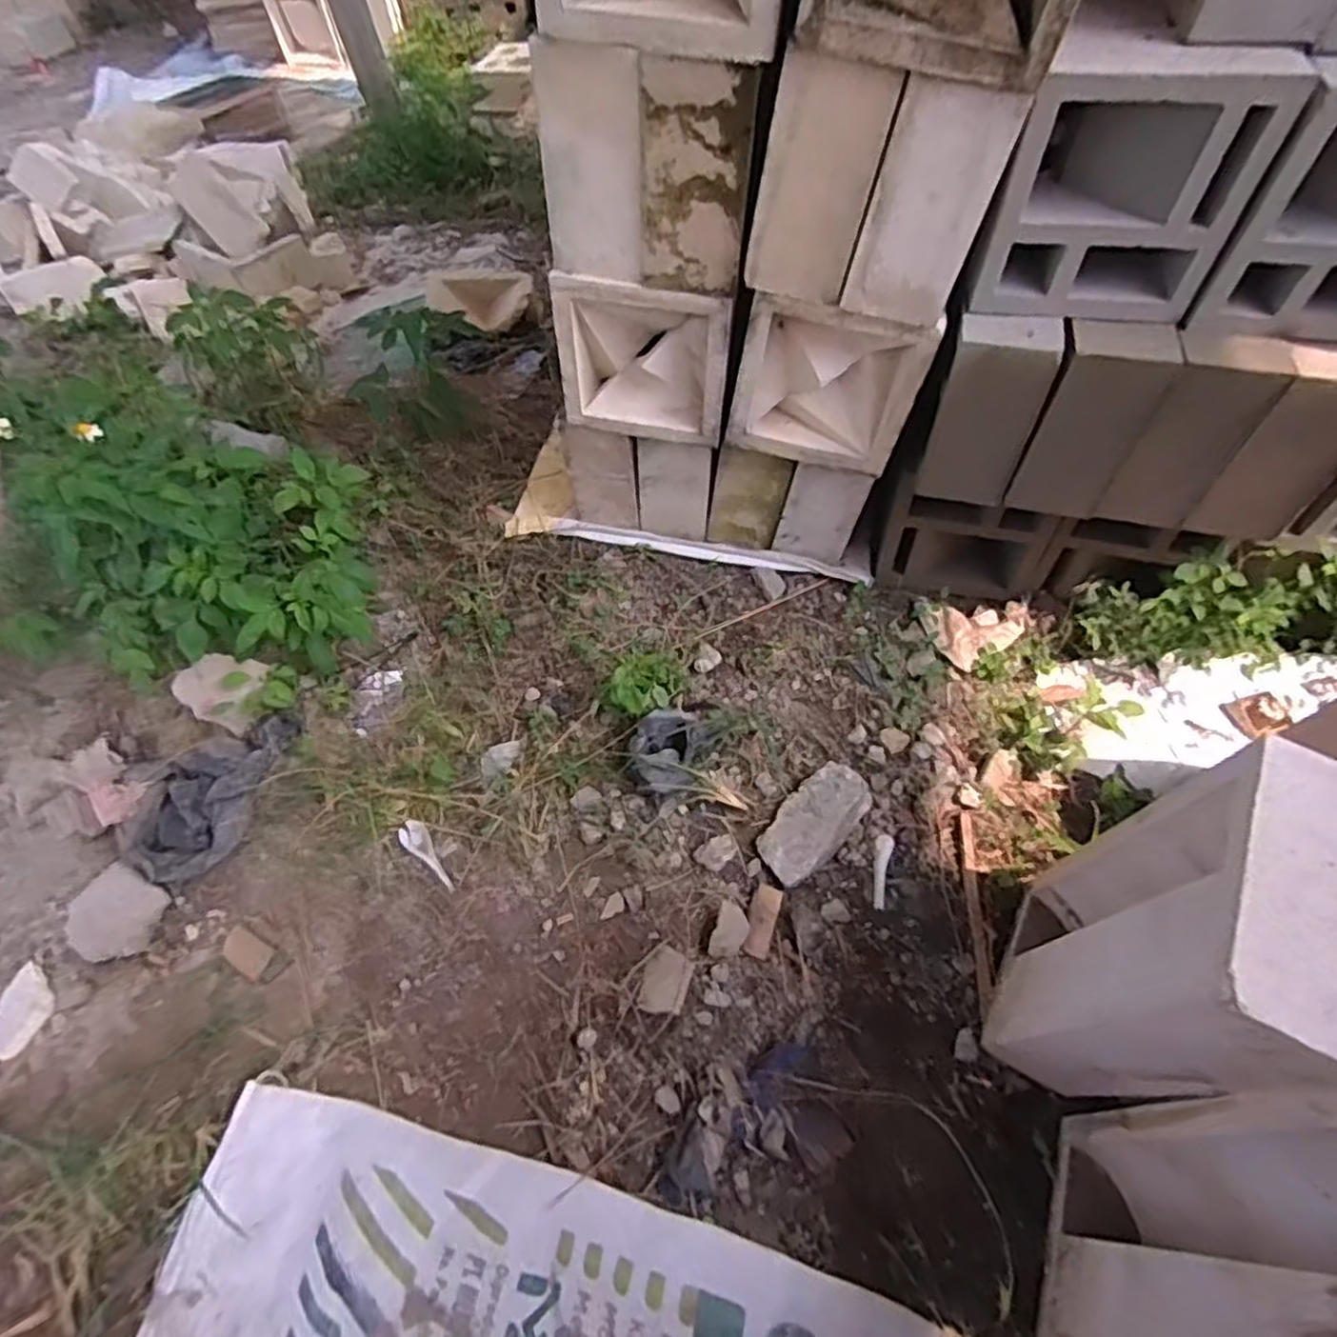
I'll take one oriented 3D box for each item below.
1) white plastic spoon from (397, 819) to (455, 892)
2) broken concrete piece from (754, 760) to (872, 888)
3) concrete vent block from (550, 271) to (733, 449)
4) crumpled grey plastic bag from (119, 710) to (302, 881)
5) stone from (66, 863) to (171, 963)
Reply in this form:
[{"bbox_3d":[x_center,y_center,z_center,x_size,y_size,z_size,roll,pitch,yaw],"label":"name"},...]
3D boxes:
[{"bbox_3d":[-0.309,0.240,0.939,0.035,0.014,0.109,-37,59,-21],"label":"white plastic spoon"},{"bbox_3d":[0.178,0.186,0.893,0.084,0.046,0.157,34,63,26],"label":"broken concrete piece"},{"bbox_3d":[-0.026,-0.366,0.860,0.204,0.193,0.058,8,54,10],"label":"concrete vent block"},{"bbox_3d":[-0.601,0.157,0.966,0.137,0.047,0.239,16,56,16],"label":"crumpled grey plastic bag"},{"bbox_3d":[-0.695,0.310,0.918,0.120,0.033,0.103,21,58,19],"label":"stone"}]

